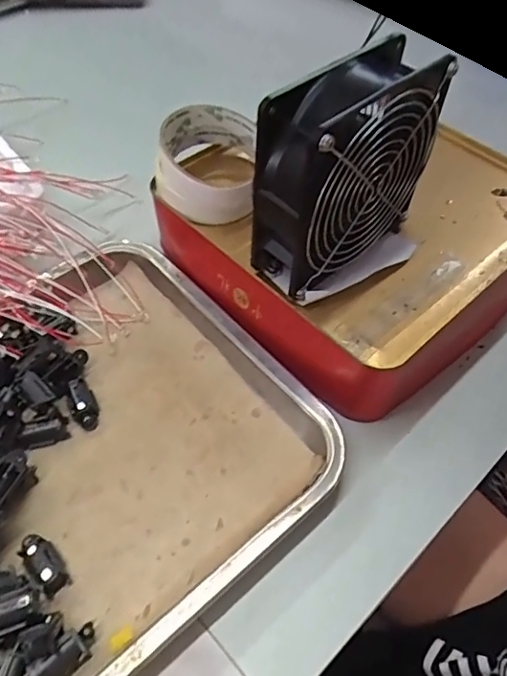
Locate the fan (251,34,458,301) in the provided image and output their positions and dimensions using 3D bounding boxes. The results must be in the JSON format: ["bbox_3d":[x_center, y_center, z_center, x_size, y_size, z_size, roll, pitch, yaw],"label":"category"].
[{"bbox_3d":[0.053,-0.104,0.313,0.112,0.128,0.050,-37,63,-24],"label":"fan"}]

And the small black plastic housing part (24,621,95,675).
[{"bbox_3d":[-0.094,0.161,0.270,0.015,0.017,0.034,37,62,23],"label":"small black plastic housing part"}]

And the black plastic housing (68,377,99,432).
[{"bbox_3d":[-0.113,0.043,0.354,0.017,0.014,0.037,-19,70,-15],"label":"black plastic housing"}]

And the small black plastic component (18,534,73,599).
[{"bbox_3d":[-0.117,0.124,0.297,0.017,0.016,0.036,-36,63,-24],"label":"small black plastic component"}]

